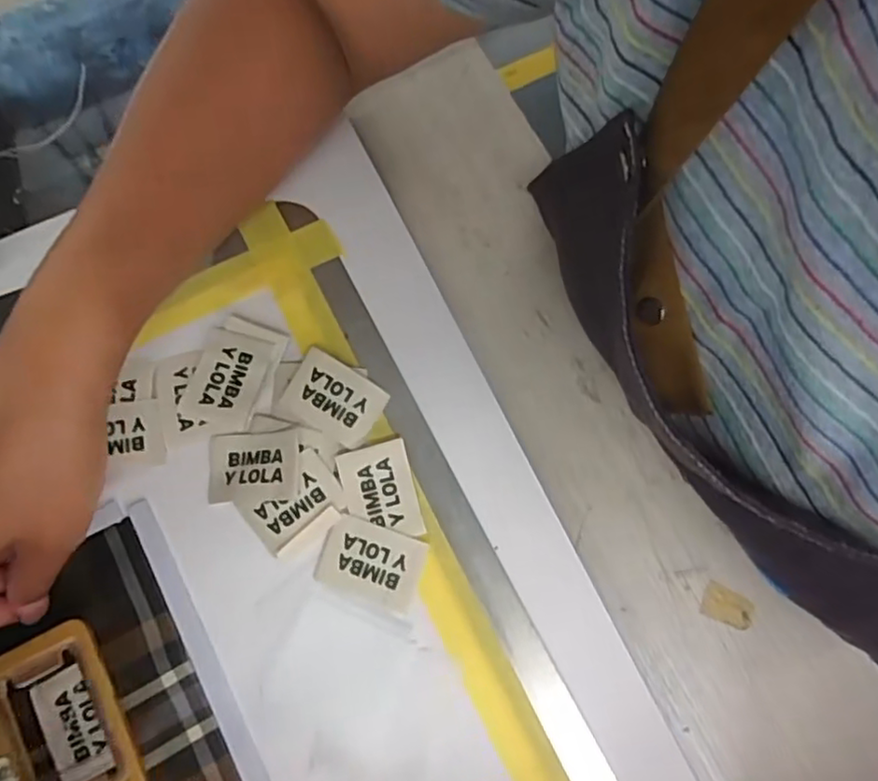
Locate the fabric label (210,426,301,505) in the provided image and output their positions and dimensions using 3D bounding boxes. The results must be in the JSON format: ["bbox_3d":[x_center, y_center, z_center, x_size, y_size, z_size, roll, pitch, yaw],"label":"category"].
[{"bbox_3d":[-0.092,0.037,0.314,0.045,0.007,0.034,-4,76,0],"label":"fabric label"}]

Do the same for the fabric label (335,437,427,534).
[{"bbox_3d":[-0.029,0.050,0.314,0.035,0.006,0.046,-14,76,-3],"label":"fabric label"}]

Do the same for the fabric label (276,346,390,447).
[{"bbox_3d":[-0.053,0.004,0.324,0.047,0.006,0.036,28,79,1],"label":"fabric label"}]

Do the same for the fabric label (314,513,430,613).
[{"bbox_3d":[-0.033,0.083,0.306,0.049,0.004,0.034,18,77,5],"label":"fabric label"}]

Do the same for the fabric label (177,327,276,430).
[{"bbox_3d":[-0.110,-0.007,0.328,0.039,0.004,0.049,16,77,5],"label":"fabric label"}]

